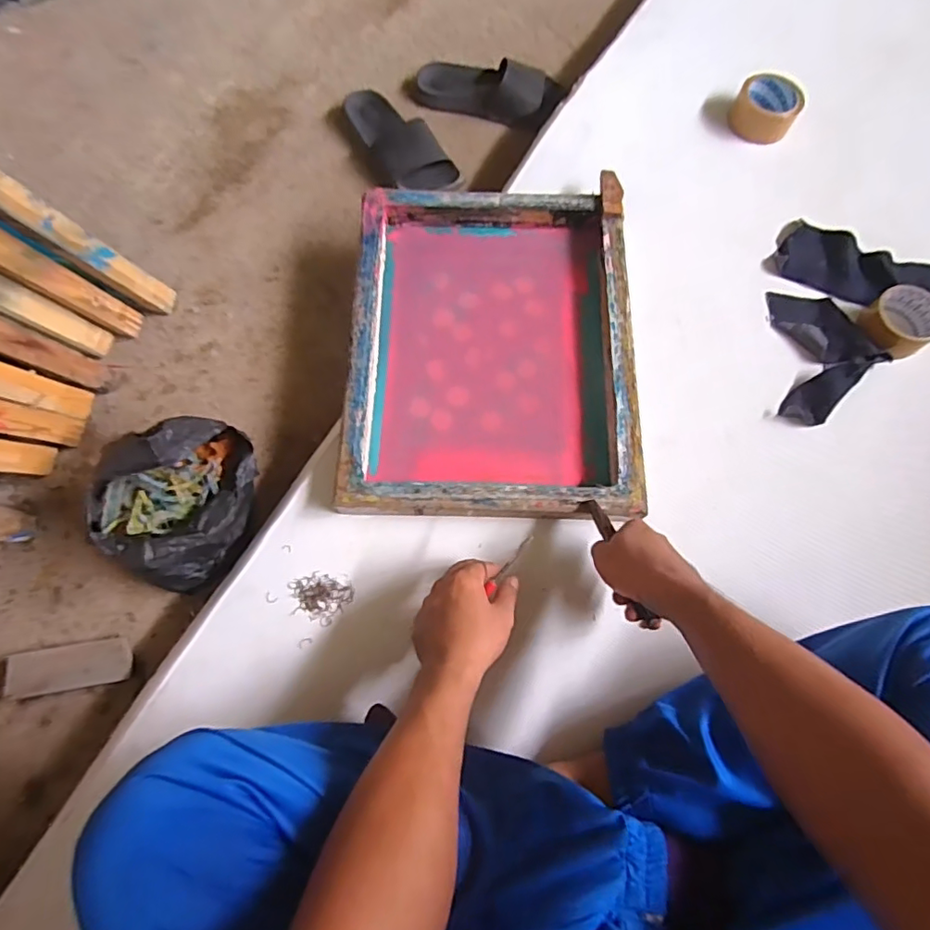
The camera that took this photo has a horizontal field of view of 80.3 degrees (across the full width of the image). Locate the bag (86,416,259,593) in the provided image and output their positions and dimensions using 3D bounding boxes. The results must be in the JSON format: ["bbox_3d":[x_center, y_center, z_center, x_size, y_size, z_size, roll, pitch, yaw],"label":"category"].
[{"bbox_3d":[-0.318,0.044,0.643,0.182,0.168,0.121,-41,76,-10],"label":"bag"}]

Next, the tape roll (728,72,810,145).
[{"bbox_3d":[0.473,-0.559,0.863,0.095,0.046,0.093,0,73,1],"label":"tape roll"}]

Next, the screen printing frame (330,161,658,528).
[{"bbox_3d":[0.036,-0.158,0.723,0.359,0.058,0.461,1,73,2],"label":"screen printing frame"}]

